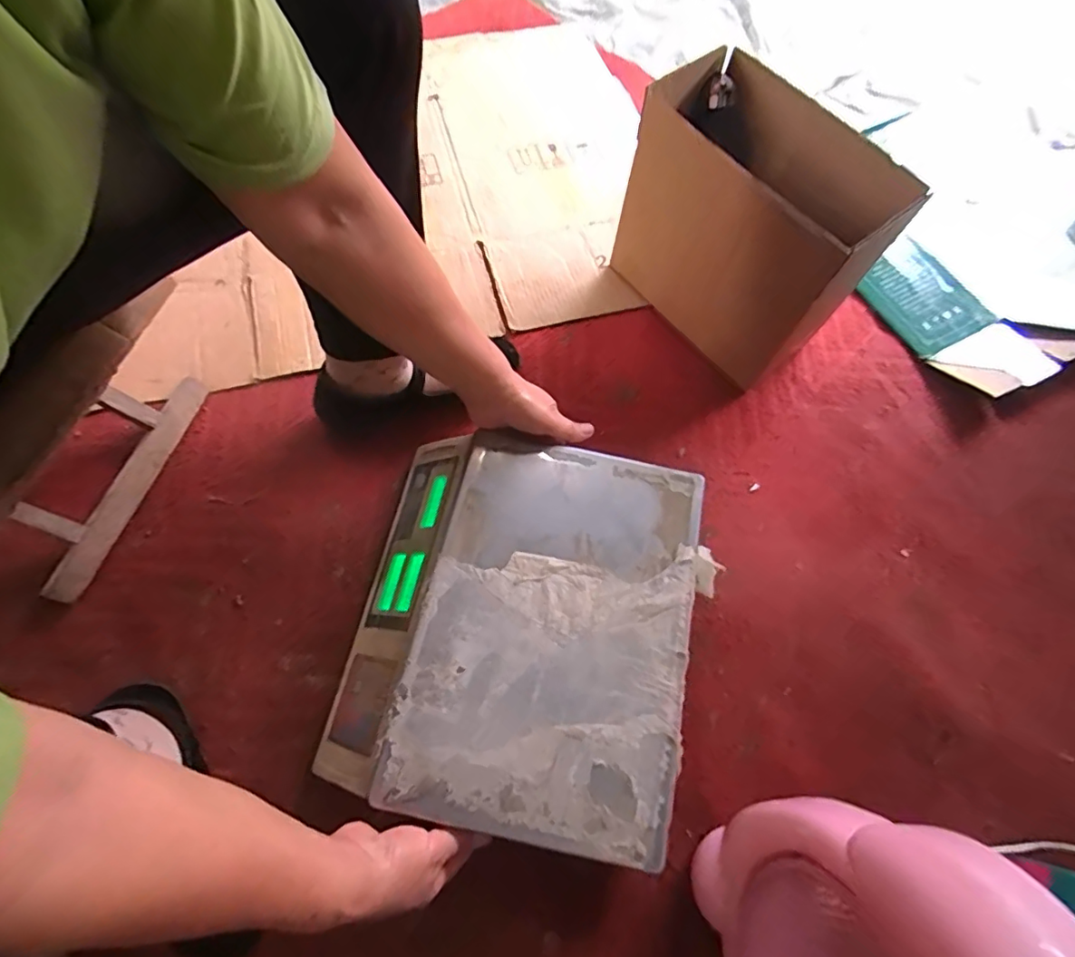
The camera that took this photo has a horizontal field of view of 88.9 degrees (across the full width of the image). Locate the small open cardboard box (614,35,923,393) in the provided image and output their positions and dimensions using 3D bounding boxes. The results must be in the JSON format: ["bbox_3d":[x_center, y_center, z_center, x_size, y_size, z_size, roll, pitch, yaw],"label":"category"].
[{"bbox_3d":[0.236,-0.286,0.638,0.147,0.232,0.265,-36,73,-16],"label":"small open cardboard box"}]

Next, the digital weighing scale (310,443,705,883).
[{"bbox_3d":[-0.018,0.128,0.508,0.297,0.081,0.328,16,67,4],"label":"digital weighing scale"}]

